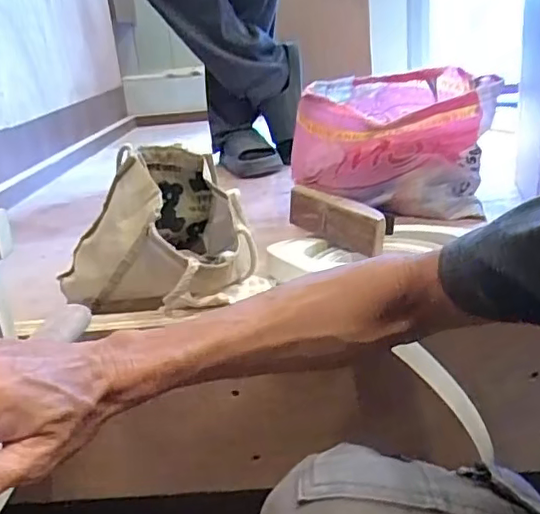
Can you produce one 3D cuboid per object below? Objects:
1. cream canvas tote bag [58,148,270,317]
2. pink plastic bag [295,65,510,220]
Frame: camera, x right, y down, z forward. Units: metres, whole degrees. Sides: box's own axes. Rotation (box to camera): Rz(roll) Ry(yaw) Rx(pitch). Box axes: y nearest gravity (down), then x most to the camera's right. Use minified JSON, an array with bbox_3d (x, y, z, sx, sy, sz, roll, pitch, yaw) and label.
[{"bbox_3d":[-0.131,-0.025,0.661,0.207,0.148,0.240,-6,22,-15],"label":"cream canvas tote bag"},{"bbox_3d":[0.198,-0.198,0.978,0.298,0.195,0.228,3,22,6],"label":"pink plastic bag"}]

